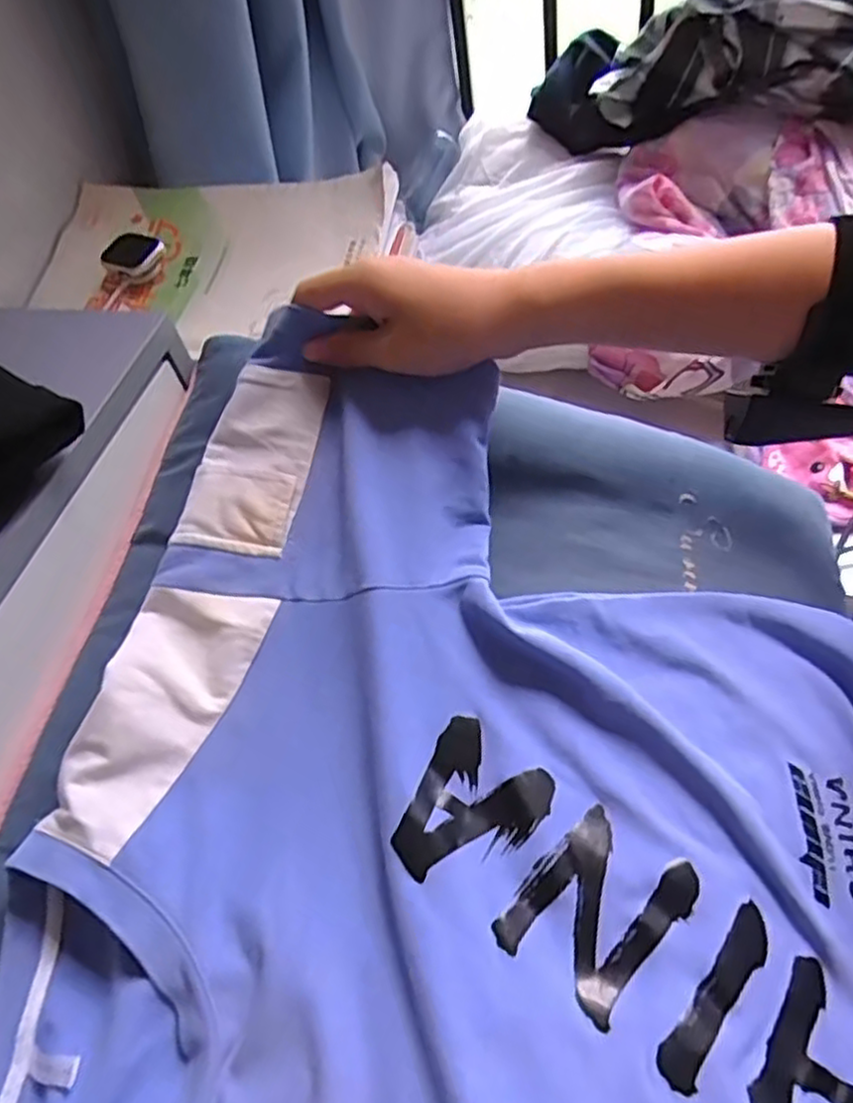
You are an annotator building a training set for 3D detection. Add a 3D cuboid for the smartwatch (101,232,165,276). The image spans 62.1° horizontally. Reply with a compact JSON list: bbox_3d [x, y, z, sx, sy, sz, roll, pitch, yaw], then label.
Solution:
[{"bbox_3d":[-0.238,-0.240,0.576,0.042,0.016,0.038,24,62,25],"label":"smartwatch"}]

